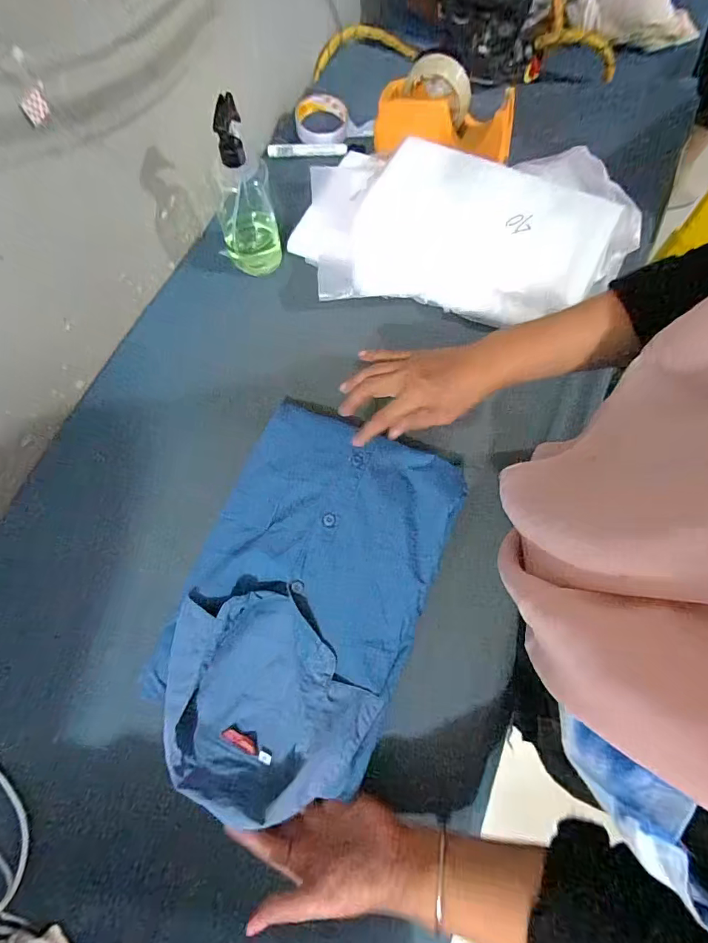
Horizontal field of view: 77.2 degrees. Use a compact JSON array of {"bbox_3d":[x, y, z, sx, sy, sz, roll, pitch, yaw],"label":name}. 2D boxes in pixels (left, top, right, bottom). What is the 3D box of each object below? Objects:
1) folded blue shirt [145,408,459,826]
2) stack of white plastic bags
[{"bbox_3d":[-0.051,0.118,0.441,0.226,0.038,0.369,21,72,10],"label":"folded blue shirt"},{"bbox_3d":[0.142,-0.333,0.595,0.425,0.053,0.262,6,70,5],"label":"stack of white plastic bags"}]

